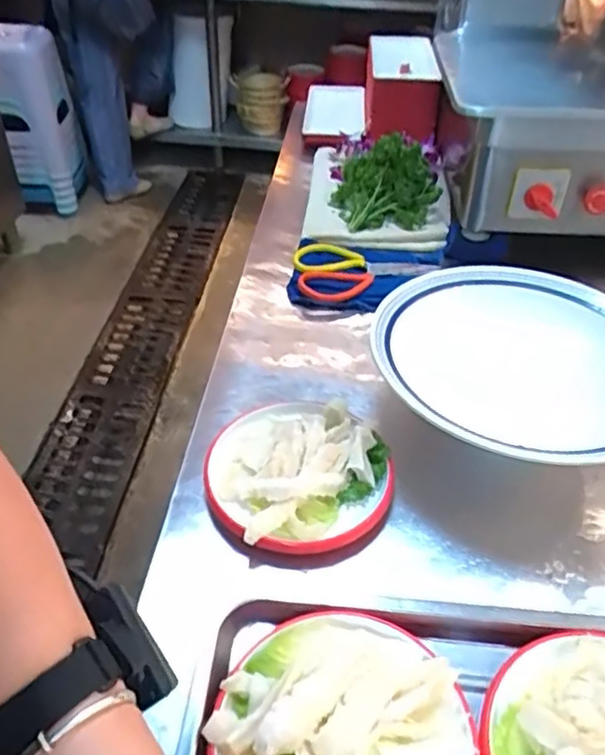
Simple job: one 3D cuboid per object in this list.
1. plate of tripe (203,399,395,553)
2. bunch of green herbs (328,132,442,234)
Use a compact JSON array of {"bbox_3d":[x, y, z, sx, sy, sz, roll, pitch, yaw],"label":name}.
[{"bbox_3d":[-0.007,0.083,0.593,0.159,0.041,0.170,3,42,-3],"label":"plate of tripe"},{"bbox_3d":[0.129,-0.300,0.972,0.153,0.106,0.148,8,42,2],"label":"bunch of green herbs"}]

